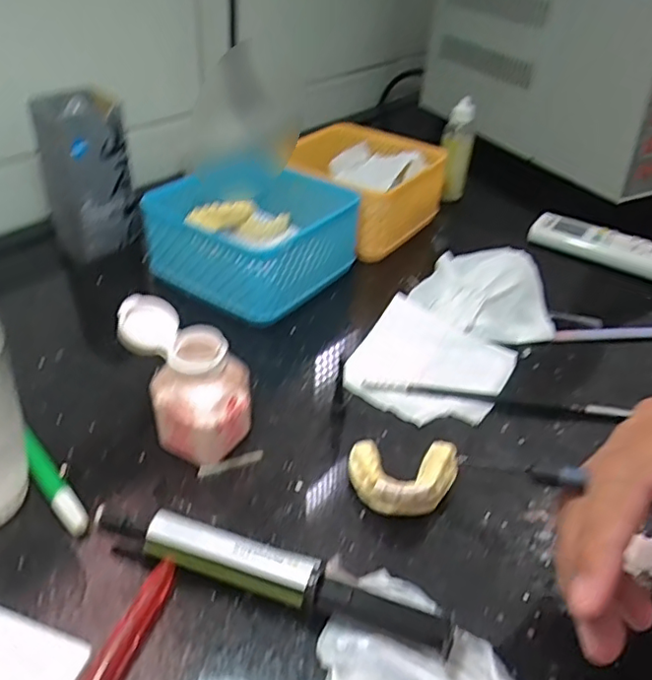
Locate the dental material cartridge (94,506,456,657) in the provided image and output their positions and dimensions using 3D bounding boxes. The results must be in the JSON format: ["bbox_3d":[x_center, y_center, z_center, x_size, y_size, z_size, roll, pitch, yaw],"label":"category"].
[{"bbox_3d":[-0.025,0.105,0.266,0.161,0.023,0.020,13,39,10],"label":"dental material cartridge"}]

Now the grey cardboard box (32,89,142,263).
[{"bbox_3d":[-0.198,-0.137,0.491,0.060,0.119,0.056,26,42,27],"label":"grey cardboard box"}]

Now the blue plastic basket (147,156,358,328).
[{"bbox_3d":[-0.057,-0.088,0.483,0.129,0.059,0.134,26,43,24],"label":"blue plastic basket"}]

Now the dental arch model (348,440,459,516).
[{"bbox_3d":[0.042,0.071,0.313,0.056,0.027,0.043,3,38,-3],"label":"dental arch model"}]

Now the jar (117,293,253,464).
[{"bbox_3d":[-0.075,0.022,0.327,0.067,0.076,0.047,33,46,31],"label":"jar"}]

